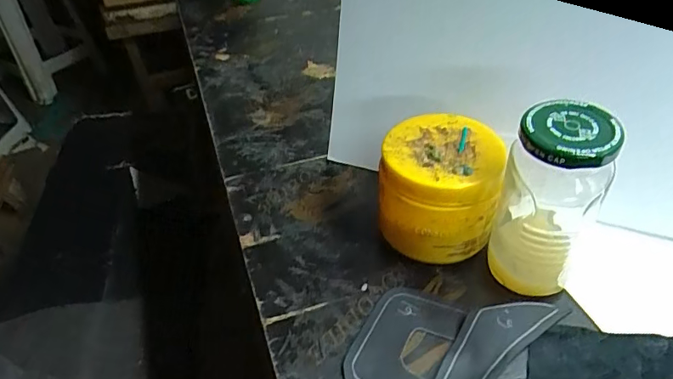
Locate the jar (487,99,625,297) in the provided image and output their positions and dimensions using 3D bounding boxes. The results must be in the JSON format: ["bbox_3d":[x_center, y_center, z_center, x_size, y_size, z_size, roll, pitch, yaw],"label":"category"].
[{"bbox_3d":[0.140,0.016,0.336,0.058,0.141,0.060,14,44,19],"label":"jar"}]

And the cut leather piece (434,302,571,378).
[{"bbox_3d":[0.101,0.108,0.334,0.130,0.012,0.044,-34,50,-30],"label":"cut leather piece"}]

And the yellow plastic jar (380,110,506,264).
[{"bbox_3d":[0.078,0.005,0.388,0.088,0.097,0.080,7,43,11],"label":"yellow plastic jar"}]

